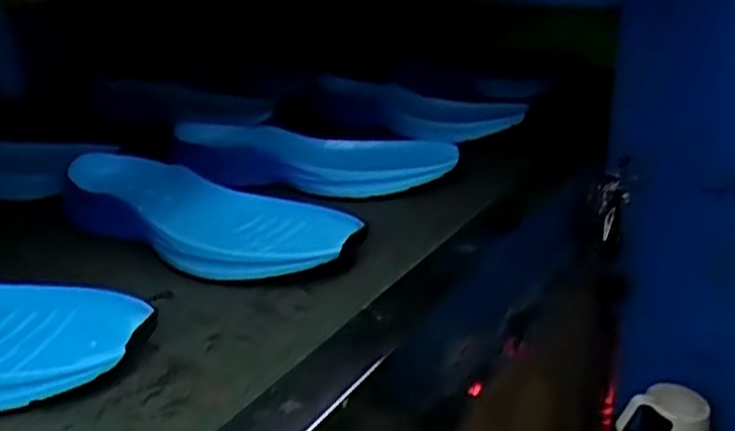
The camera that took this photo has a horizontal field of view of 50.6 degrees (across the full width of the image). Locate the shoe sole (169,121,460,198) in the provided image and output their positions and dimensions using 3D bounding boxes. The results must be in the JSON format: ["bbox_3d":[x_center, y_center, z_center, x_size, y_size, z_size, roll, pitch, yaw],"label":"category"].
[{"bbox_3d":[-0.055,-0.057,0.703,0.251,0.034,0.078,10,26,22],"label":"shoe sole"}]

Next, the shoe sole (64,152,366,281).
[{"bbox_3d":[-0.127,0.000,0.582,0.250,0.033,0.097,12,24,30],"label":"shoe sole"}]

